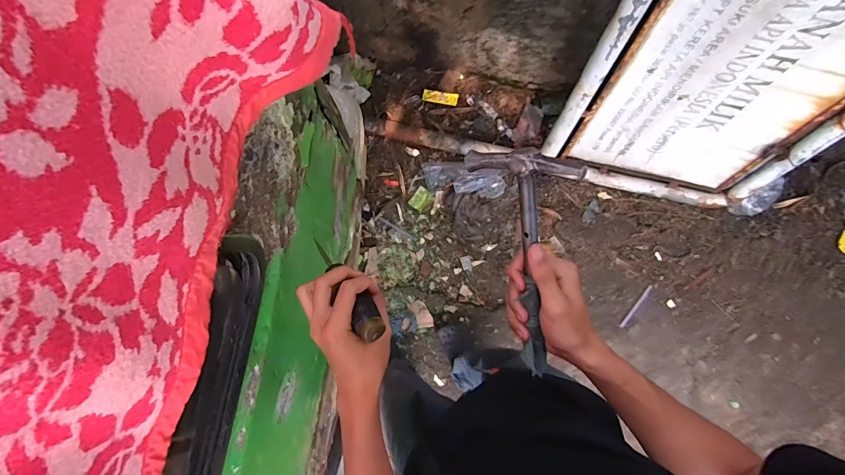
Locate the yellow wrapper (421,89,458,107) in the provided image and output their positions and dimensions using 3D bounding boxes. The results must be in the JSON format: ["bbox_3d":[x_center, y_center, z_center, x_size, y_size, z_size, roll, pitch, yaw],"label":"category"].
[{"bbox_3d":[0.065,-0.508,1.459,0.129,0.006,0.041,12,108,7],"label":"yellow wrapper"}]

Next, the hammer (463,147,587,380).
[{"bbox_3d":[0.117,0.034,0.369,0.021,0.096,0.247,-32,110,-43],"label":"hammer"}]

